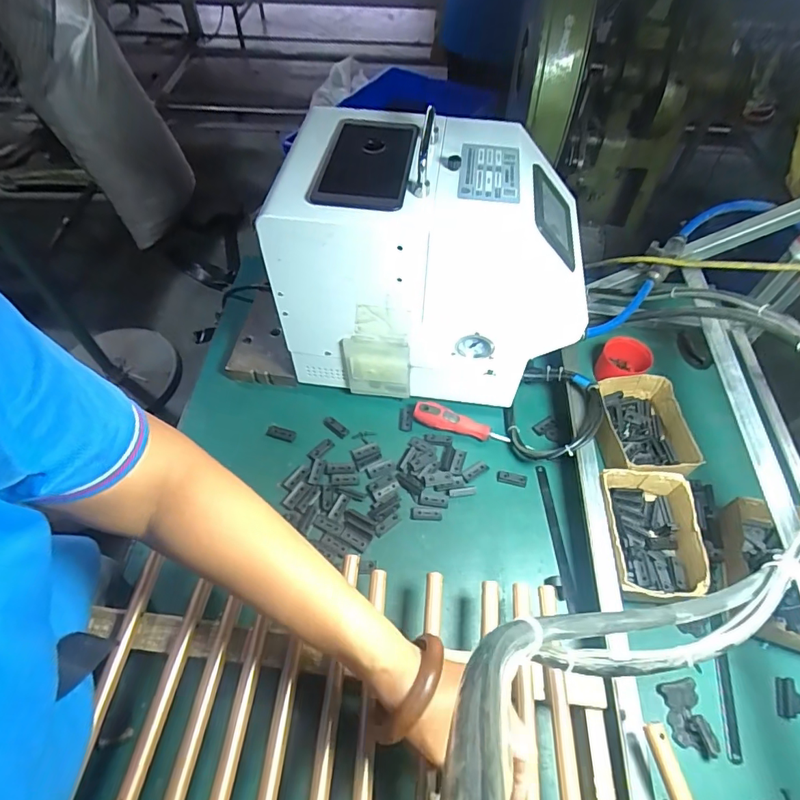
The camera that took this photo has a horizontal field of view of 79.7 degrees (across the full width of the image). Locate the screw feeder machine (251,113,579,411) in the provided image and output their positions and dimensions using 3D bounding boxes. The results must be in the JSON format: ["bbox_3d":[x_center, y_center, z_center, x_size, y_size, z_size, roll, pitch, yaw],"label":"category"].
[{"bbox_3d":[0.036,-0.156,0.613,0.333,0.300,0.201,5,55,3],"label":"screw feeder machine"}]

